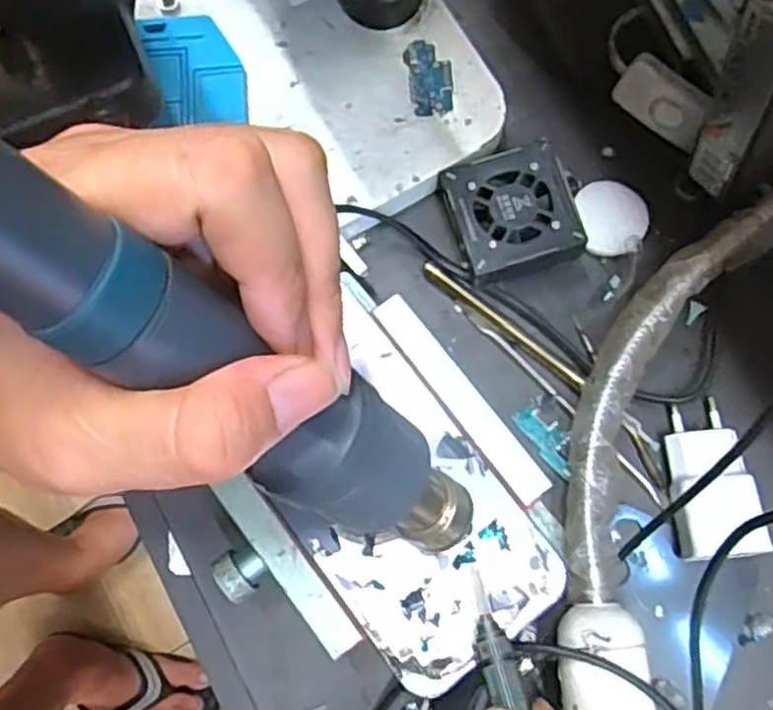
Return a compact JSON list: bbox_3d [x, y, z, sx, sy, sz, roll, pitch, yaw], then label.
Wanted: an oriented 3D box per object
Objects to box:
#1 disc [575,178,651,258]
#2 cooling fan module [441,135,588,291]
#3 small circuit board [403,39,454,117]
[{"bbox_3d":[0.113,-0.070,0.375,0.036,0.008,0.037,0,78,1],"label":"disc"},{"bbox_3d":[0.065,-0.069,0.371,0.065,0.031,0.056,-14,78,-1],"label":"cooling fan module"},{"bbox_3d":[0.022,-0.139,0.373,0.021,0.005,0.038,-8,78,0],"label":"small circuit board"}]

